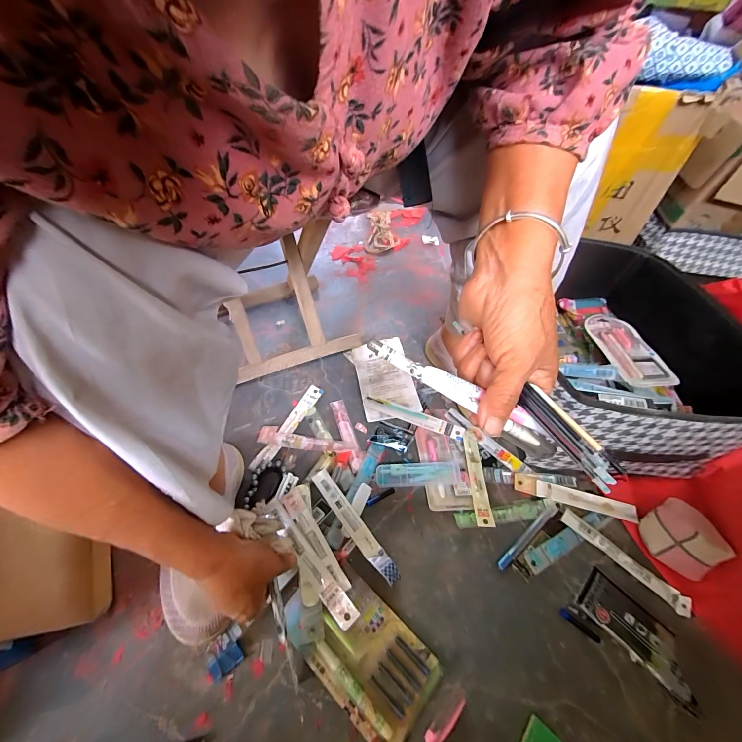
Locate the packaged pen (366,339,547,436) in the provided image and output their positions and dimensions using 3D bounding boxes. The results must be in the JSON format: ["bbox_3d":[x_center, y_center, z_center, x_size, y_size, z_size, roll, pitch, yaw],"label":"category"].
[{"bbox_3d":[0.057,0.011,0.224,0.129,0.010,0.014,26,50,-4],"label":"packaged pen"}]

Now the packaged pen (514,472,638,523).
[{"bbox_3d":[0.310,0.193,0.505,0.177,0.010,0.027,14,50,6],"label":"packaged pen"}]

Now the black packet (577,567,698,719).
[{"bbox_3d":[0.326,0.316,0.402,0.065,0.007,0.129,-34,61,-29],"label":"black packet"}]

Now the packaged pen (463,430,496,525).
[{"bbox_3d":[0.165,0.162,0.516,0.026,0.009,0.150,5,50,-2],"label":"packaged pen"}]

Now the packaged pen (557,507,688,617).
[{"bbox_3d":[0.345,0.255,0.450,0.169,0.009,0.022,36,55,22],"label":"packaged pen"}]

